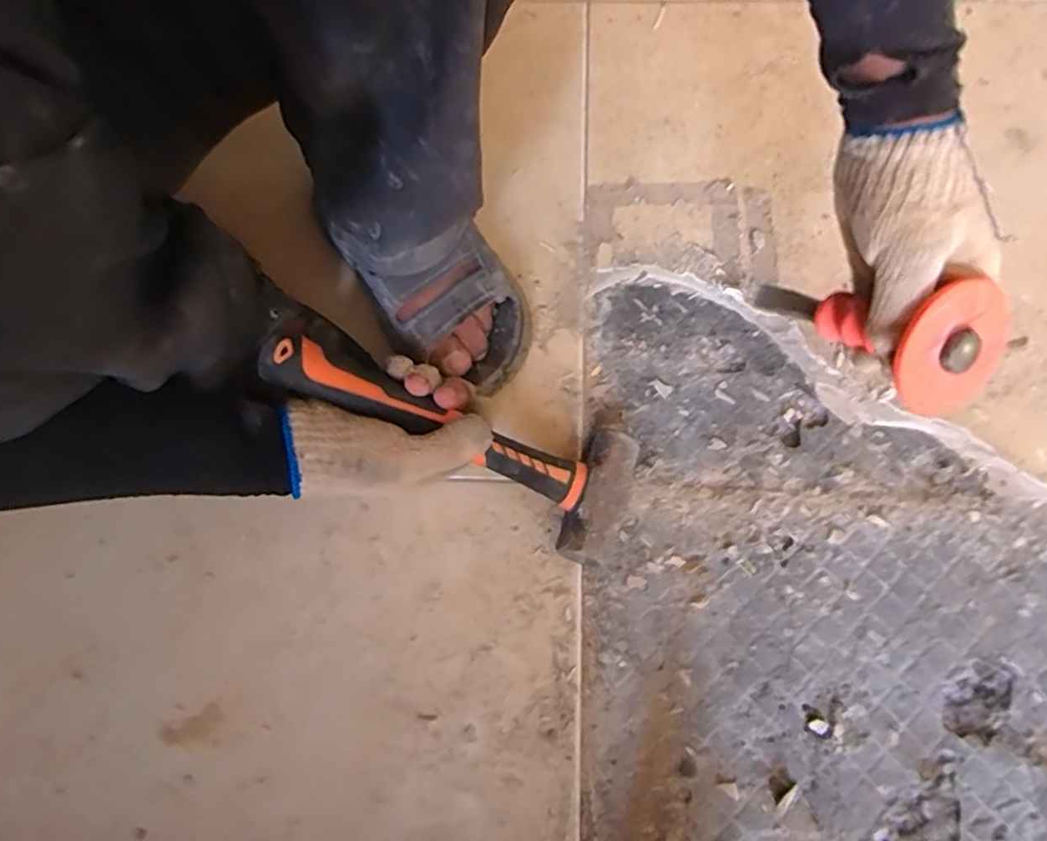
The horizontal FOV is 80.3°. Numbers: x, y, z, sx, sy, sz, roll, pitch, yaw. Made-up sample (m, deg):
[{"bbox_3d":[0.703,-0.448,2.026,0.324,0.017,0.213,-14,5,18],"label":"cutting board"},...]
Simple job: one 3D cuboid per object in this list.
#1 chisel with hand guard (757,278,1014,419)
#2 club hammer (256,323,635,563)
[{"bbox_3d":[0.224,-0.065,0.417,0.065,0.166,0.072,-24,118,-7],"label":"chisel with hand guard"},{"bbox_3d":[-0.049,0.001,0.460,0.274,0.047,0.098,28,74,-11],"label":"club hammer"}]

